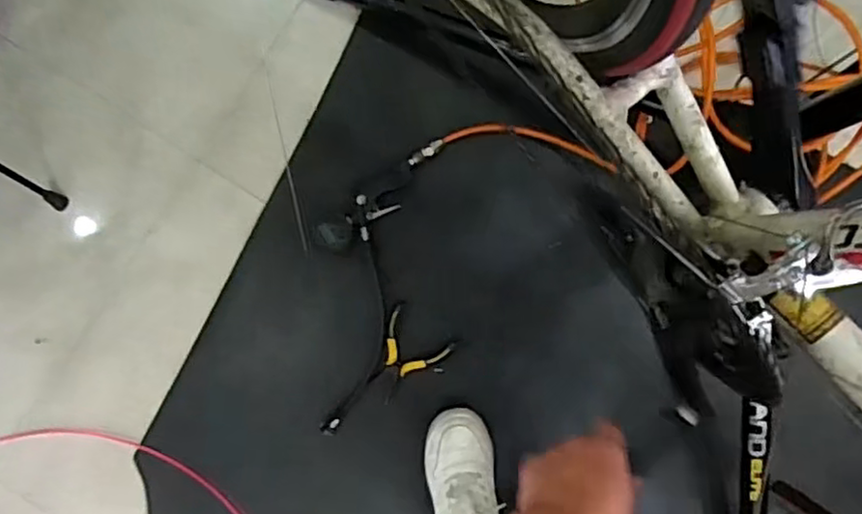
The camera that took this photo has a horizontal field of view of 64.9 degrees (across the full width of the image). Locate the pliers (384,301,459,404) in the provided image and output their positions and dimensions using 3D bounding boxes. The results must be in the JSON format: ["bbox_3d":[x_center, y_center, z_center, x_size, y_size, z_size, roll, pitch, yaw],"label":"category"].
[{"bbox_3d":[-0.049,0.146,1.093,0.139,0.015,0.113,-39,88,-3],"label":"pliers"}]

